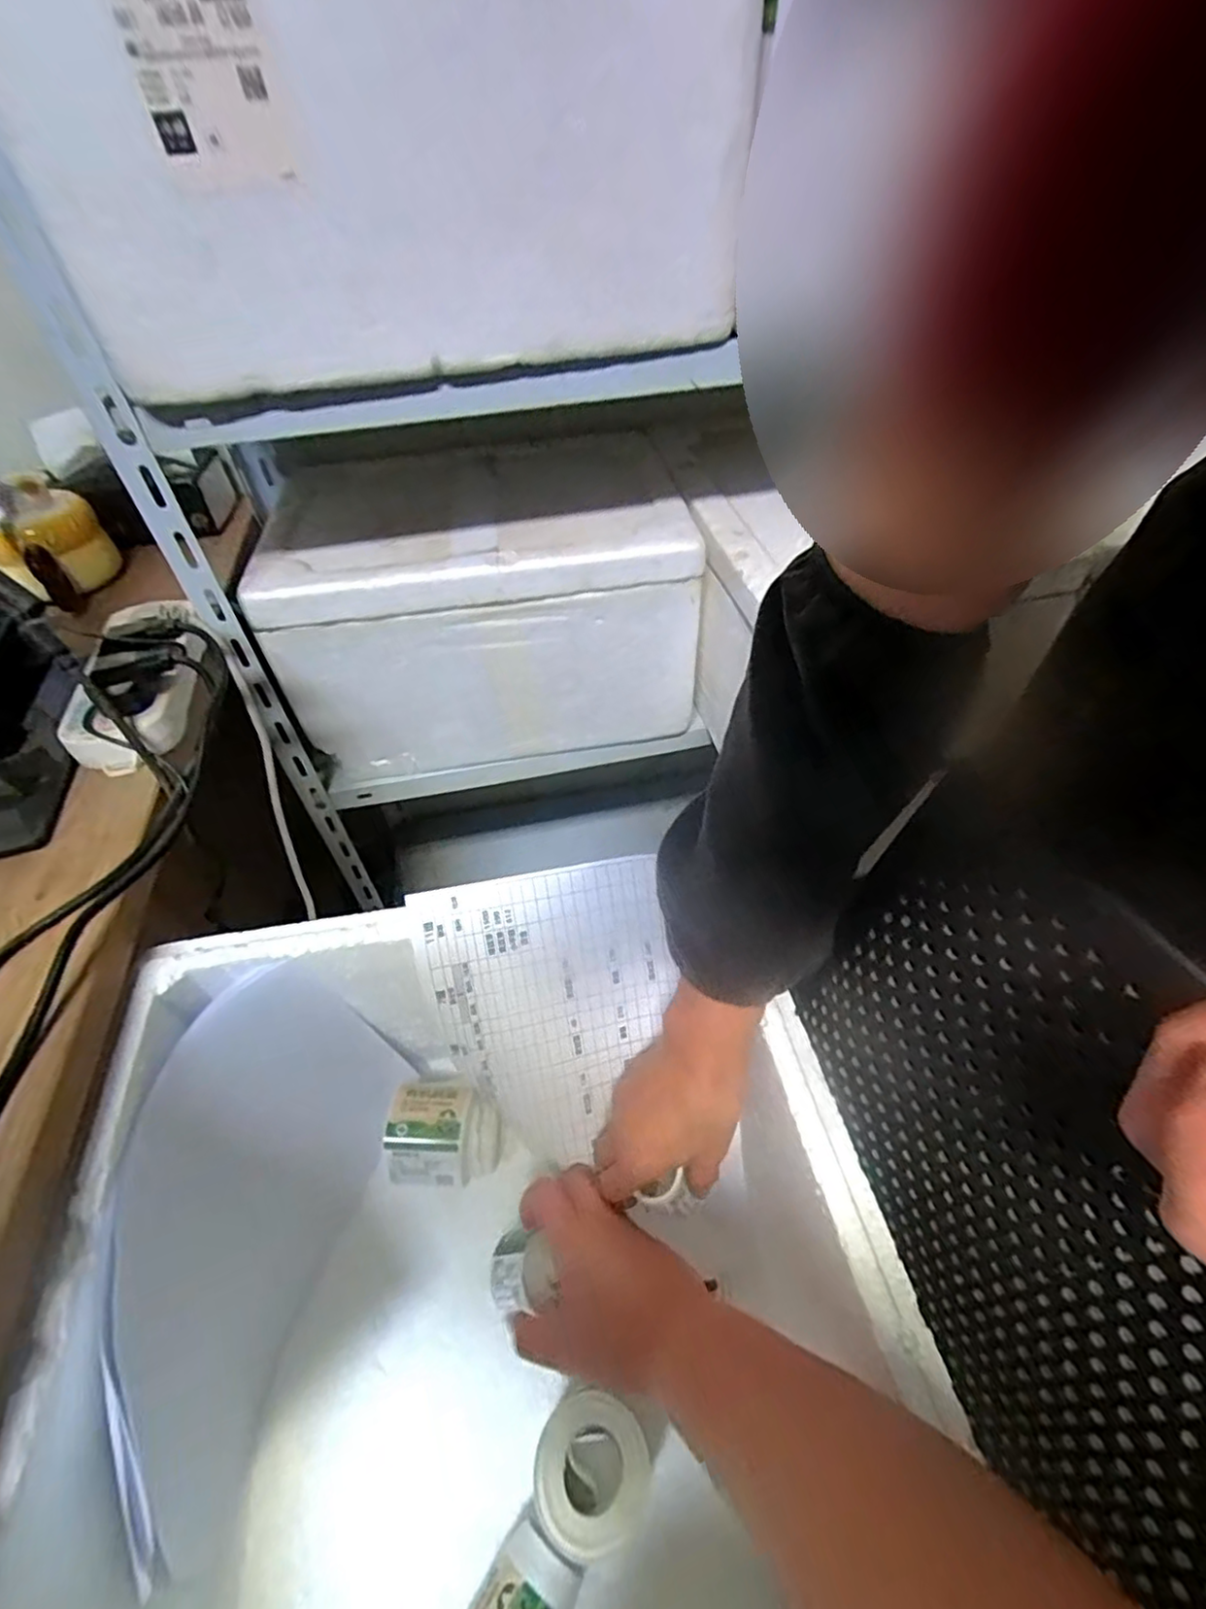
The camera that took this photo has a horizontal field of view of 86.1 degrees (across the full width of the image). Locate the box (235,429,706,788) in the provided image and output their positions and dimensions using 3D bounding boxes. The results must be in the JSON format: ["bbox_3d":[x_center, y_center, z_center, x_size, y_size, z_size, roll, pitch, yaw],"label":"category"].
[{"bbox_3d":[-0.139,-0.239,0.776,0.430,0.268,0.298,-11,48,-6],"label":"box"}]

